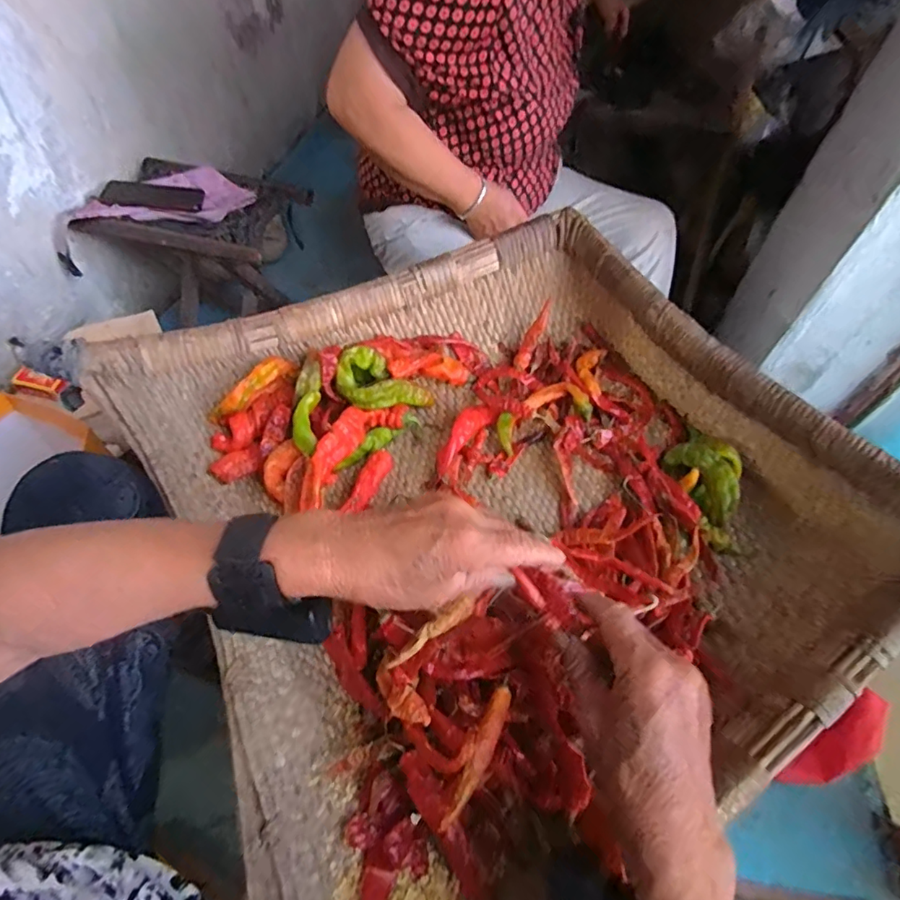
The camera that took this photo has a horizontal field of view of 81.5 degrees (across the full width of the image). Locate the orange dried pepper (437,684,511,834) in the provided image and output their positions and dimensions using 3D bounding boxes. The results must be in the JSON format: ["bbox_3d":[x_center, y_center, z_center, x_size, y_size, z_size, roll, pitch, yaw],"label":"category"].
[{"bbox_3d":[0.019,0.198,0.339,0.015,0.011,0.088,23,55,12],"label":"orange dried pepper"}]

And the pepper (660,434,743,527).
[{"bbox_3d":[0.283,0.031,0.568,0.056,0.047,0.093,-20,58,-18],"label":"pepper"}]

